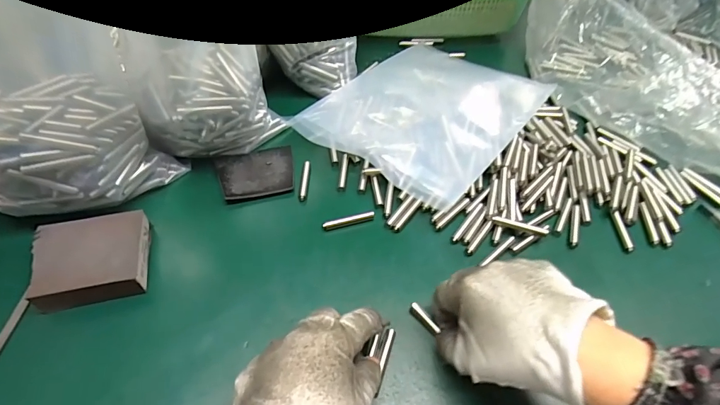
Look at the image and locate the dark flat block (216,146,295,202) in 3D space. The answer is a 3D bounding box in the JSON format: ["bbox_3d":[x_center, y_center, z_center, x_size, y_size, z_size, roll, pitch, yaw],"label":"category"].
[{"bbox_3d":[-0.104,-0.033,0.408,0.074,0.007,0.063,-15,52,-12],"label":"dark flat block"}]

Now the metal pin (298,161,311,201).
[{"bbox_3d":[-0.055,-0.022,0.406,0.008,0.006,0.050,1,50,1],"label":"metal pin"}]

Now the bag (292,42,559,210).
[{"bbox_3d":[0.081,-0.110,0.459,0.189,0.027,0.267,34,57,23],"label":"bag"}]

